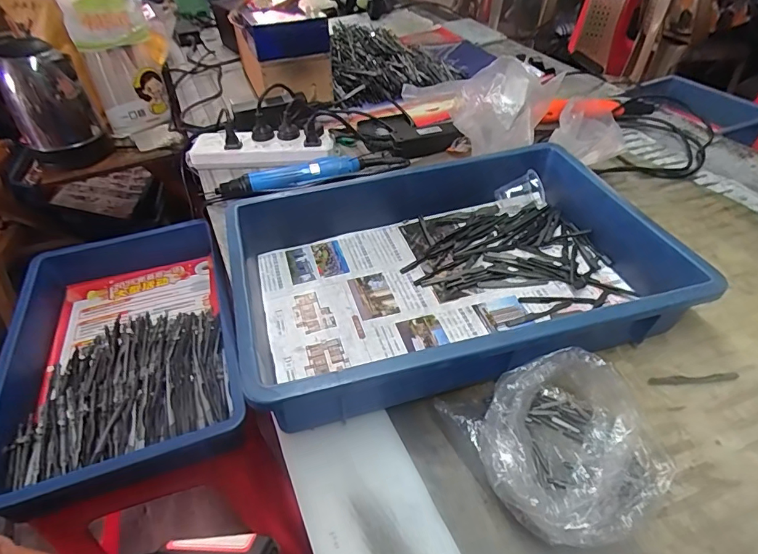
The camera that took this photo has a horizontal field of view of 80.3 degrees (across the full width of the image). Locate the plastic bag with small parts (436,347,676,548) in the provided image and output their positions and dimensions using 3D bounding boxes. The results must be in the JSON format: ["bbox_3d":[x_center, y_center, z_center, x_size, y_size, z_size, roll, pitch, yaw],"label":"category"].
[{"bbox_3d":[0.142,0.126,0.350,0.139,0.066,0.134,-20,46,-17],"label":"plastic bag with small parts"}]

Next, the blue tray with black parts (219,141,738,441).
[{"bbox_3d":[0.072,-0.013,0.482,0.419,0.090,0.282,-13,45,-10],"label":"blue tray with black parts"}]

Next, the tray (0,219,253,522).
[{"bbox_3d":[-0.362,0.092,0.642,0.285,0.074,0.428,-16,45,-13],"label":"tray"}]

